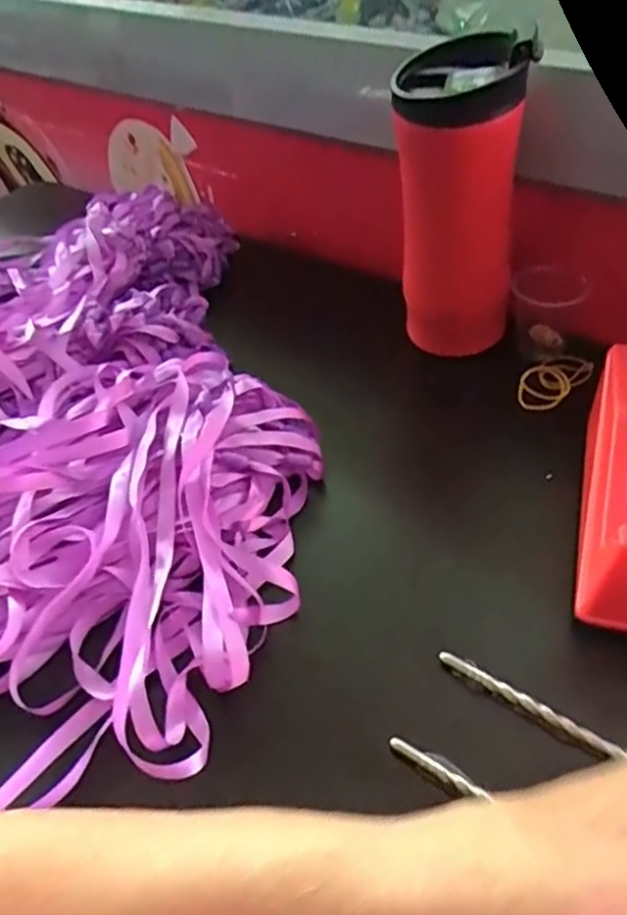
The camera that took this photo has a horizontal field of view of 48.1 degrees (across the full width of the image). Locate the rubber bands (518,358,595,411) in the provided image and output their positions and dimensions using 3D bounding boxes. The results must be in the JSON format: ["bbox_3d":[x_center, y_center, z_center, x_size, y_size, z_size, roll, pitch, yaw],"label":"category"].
[{"bbox_3d":[0.163,-0.052,0.481,0.061,0.008,0.032,-34,52,-22],"label":"rubber bands"}]

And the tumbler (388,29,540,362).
[{"bbox_3d":[0.093,-0.159,0.452,0.075,0.182,0.070,2,48,9],"label":"tumbler"}]

